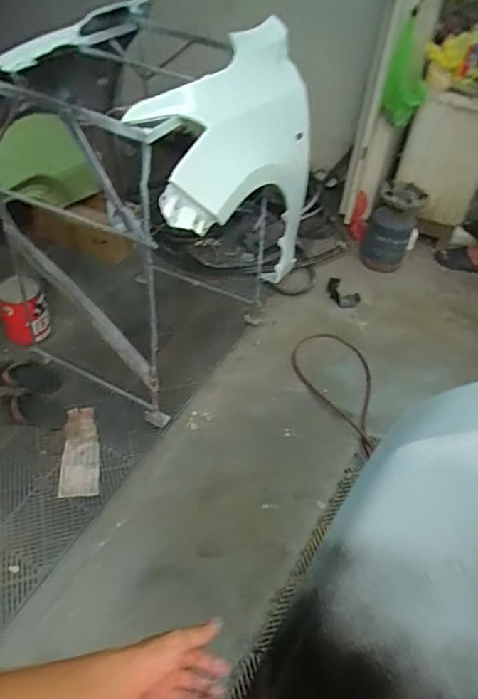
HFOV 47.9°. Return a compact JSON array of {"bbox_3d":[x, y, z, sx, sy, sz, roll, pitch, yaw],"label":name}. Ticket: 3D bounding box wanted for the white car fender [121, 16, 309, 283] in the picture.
[{"bbox_3d":[-0.030,-0.418,1.586,0.202,0.816,0.710,25,47,18],"label":"white car fender"}]

